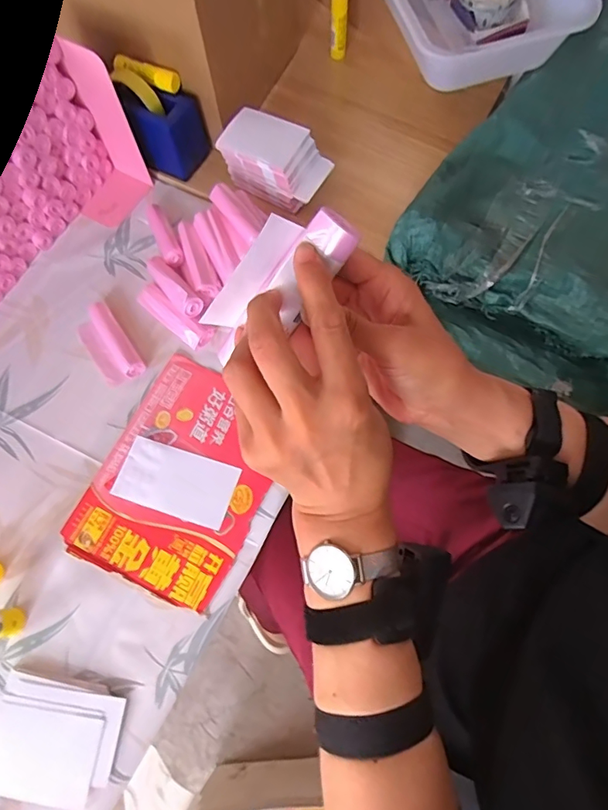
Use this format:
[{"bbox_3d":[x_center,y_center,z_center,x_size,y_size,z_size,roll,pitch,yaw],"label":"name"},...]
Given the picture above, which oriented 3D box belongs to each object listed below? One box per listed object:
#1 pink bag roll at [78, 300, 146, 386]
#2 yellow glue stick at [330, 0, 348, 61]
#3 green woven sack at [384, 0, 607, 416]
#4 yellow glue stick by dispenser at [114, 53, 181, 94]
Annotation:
[{"bbox_3d":[-0.265,-0.082,0.658,0.054,0.030,0.115,-35,72,-11],"label":"pink bag roll"},{"bbox_3d":[0.058,-0.634,0.822,0.026,0.105,0.034,-2,66,1],"label":"yellow glue stick"},{"bbox_3d":[0.495,-0.339,0.753,0.456,0.145,0.770,35,74,13],"label":"green woven sack"},{"bbox_3d":[-0.227,-0.476,0.701,0.097,0.025,0.029,21,71,9],"label":"yellow glue stick by dispenser"}]

